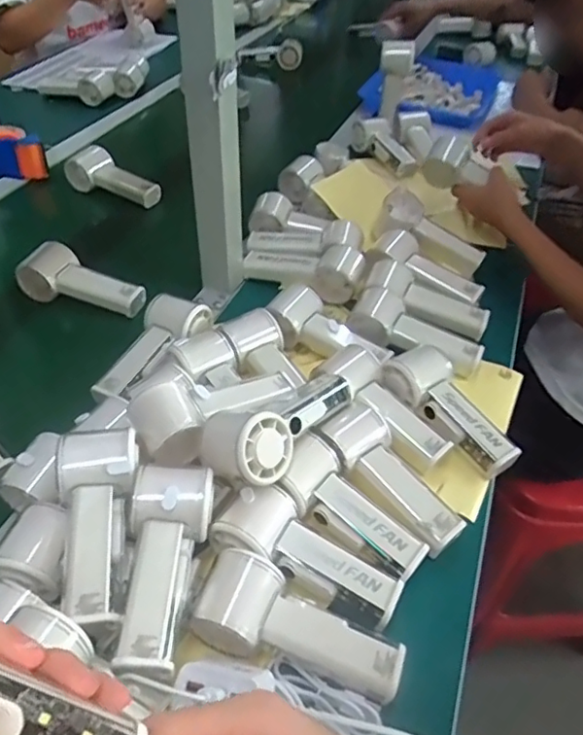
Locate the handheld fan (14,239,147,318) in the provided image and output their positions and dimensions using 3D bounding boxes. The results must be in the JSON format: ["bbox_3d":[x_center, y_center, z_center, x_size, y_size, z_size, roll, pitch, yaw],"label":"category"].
[{"bbox_3d":[-0.259,-0.107,0.715,0.152,0.052,0.055,18,45,16],"label":"handheld fan"}]

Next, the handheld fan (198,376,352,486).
[{"bbox_3d":[-0.010,0.052,0.513,0.062,0.060,0.153,-9,9,39],"label":"handheld fan"}]

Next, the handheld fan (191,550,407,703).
[{"bbox_3d":[0.004,0.195,0.428,0.148,0.049,0.056,25,46,6],"label":"handheld fan"}]

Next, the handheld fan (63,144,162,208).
[{"bbox_3d":[-0.282,-0.307,0.922,0.165,0.062,0.054,21,46,19],"label":"handheld fan"}]

